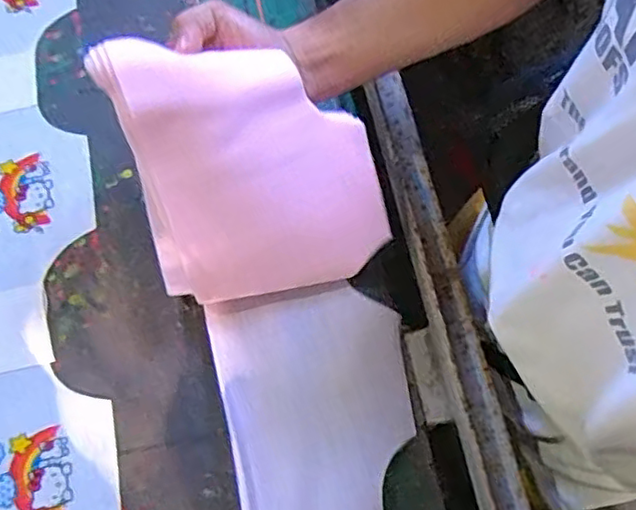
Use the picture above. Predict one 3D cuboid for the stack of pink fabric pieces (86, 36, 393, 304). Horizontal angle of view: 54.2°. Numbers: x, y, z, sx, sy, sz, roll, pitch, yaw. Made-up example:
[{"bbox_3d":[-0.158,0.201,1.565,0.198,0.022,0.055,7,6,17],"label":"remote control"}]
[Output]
[{"bbox_3d":[-0.046,-0.067,0.474,0.178,0.208,0.025,-18,28,-9],"label":"stack of pink fabric pieces"}]

